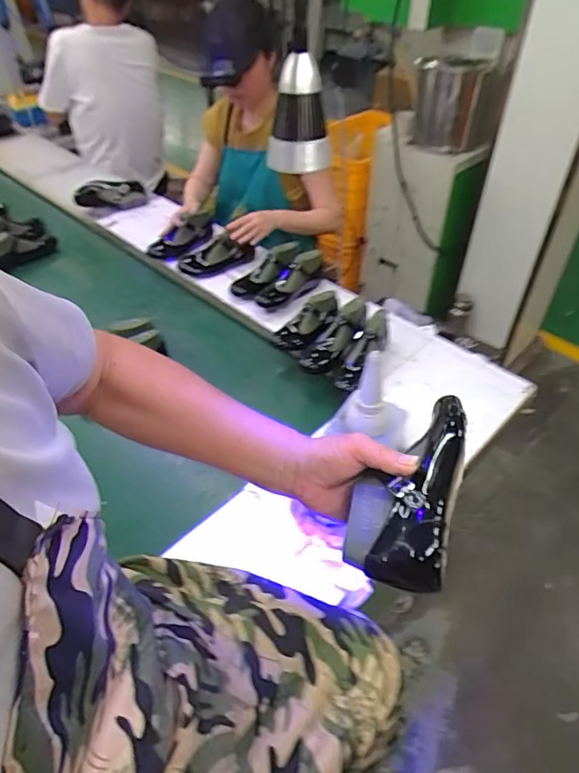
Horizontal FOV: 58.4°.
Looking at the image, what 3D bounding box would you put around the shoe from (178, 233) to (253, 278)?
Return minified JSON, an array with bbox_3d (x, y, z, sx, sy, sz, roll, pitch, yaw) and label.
[{"bbox_3d":[-0.205,-0.361,1.446,0.190,0.084,0.075,-21,49,-21],"label":"shoe"}]

